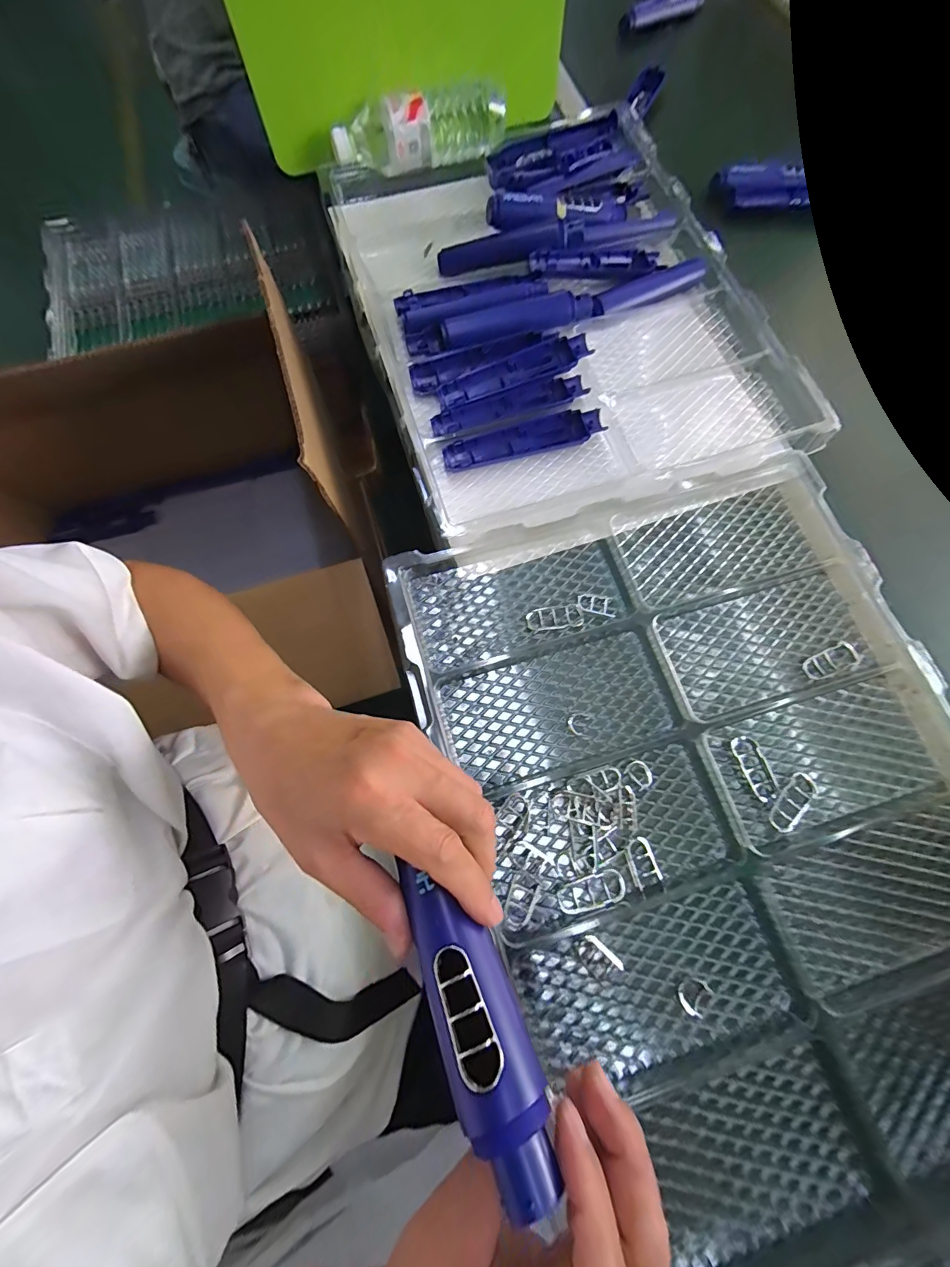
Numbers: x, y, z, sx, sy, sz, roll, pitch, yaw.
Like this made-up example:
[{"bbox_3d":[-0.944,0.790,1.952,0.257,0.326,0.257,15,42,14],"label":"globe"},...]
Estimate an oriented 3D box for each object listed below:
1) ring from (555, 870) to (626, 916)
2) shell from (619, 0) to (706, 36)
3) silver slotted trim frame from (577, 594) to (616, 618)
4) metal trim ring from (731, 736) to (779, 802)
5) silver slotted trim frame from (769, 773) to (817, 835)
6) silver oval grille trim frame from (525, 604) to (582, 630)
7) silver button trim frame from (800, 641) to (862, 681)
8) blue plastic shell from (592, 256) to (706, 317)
[{"bbox_3d":[0.090,0.199,0.336,0.052,0.010,0.022,-13,73,-6],"label":"ring"},{"bbox_3d":[0.309,-1.027,0.717,0.198,0.030,0.033,-38,77,-9],"label":"shell"},{"bbox_3d":[0.113,-0.026,0.409,0.035,0.004,0.019,9,72,2],"label":"silver slotted trim frame"},{"bbox_3d":[0.237,0.113,0.369,0.020,0.005,0.053,-17,74,-7],"label":"metal trim ring"},{"bbox_3d":[0.263,0.139,0.360,0.023,0.006,0.055,40,76,10],"label":"silver slotted trim frame"},{"bbox_3d":[0.074,-0.014,0.405,0.051,0.004,0.022,-8,73,-4],"label":"silver oval grille trim frame"},{"bbox_3d":[0.323,0.025,0.396,0.054,0.010,0.023,-20,74,-8],"label":"silver button trim frame"},{"bbox_3d":[0.201,-0.408,0.519,0.158,0.017,0.034,-26,75,-9],"label":"blue plastic shell"}]

